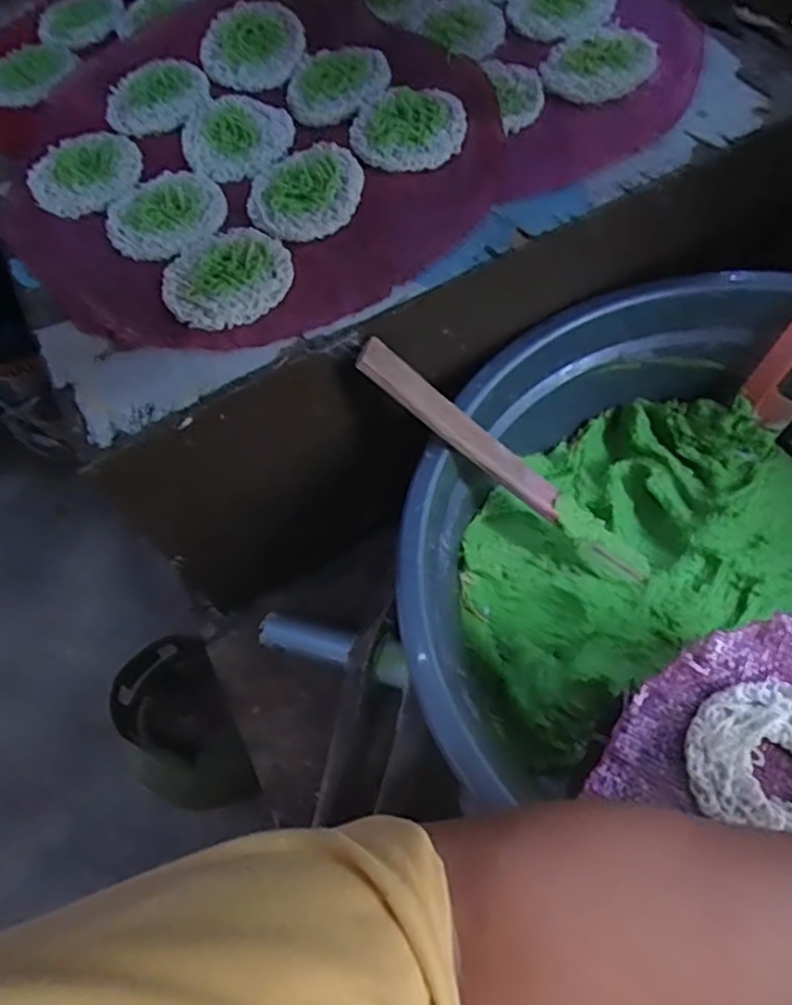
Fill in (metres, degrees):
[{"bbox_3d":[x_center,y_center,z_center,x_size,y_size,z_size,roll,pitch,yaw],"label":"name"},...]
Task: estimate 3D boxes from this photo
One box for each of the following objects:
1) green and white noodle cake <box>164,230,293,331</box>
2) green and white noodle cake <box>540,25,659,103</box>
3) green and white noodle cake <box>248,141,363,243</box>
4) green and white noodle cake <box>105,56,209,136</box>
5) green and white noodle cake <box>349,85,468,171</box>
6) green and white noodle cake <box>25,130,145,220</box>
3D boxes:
[{"bbox_3d":[-0.103,-0.140,0.427,0.075,0.009,0.075,-4,60,6],"label":"green and white noodle cake"},{"bbox_3d":[0.140,-0.305,0.483,0.069,0.005,0.079,34,70,23],"label":"green and white noodle cake"},{"bbox_3d":[-0.060,-0.205,0.453,0.073,0.009,0.080,-4,60,6],"label":"green and white noodle cake"},{"bbox_3d":[-0.178,-0.302,0.517,0.076,0.008,0.079,-1,61,8],"label":"green and white noodle cake"},{"bbox_3d":[0.008,-0.251,0.468,0.074,0.009,0.077,-4,60,6],"label":"green and white noodle cake"},{"bbox_3d":[-0.217,-0.231,0.490,0.076,0.010,0.072,1,65,-2],"label":"green and white noodle cake"}]

